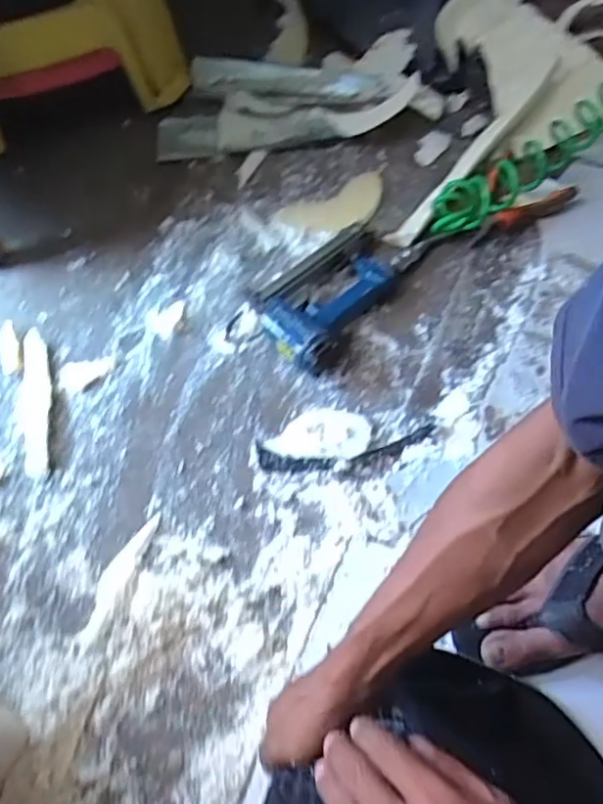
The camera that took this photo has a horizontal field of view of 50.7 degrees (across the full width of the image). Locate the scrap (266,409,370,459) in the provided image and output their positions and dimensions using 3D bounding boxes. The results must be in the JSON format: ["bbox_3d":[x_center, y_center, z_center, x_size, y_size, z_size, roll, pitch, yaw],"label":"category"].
[{"bbox_3d":[0.021,0.034,0.717,0.110,0.004,0.061,1,62,5],"label":"scrap"}]

